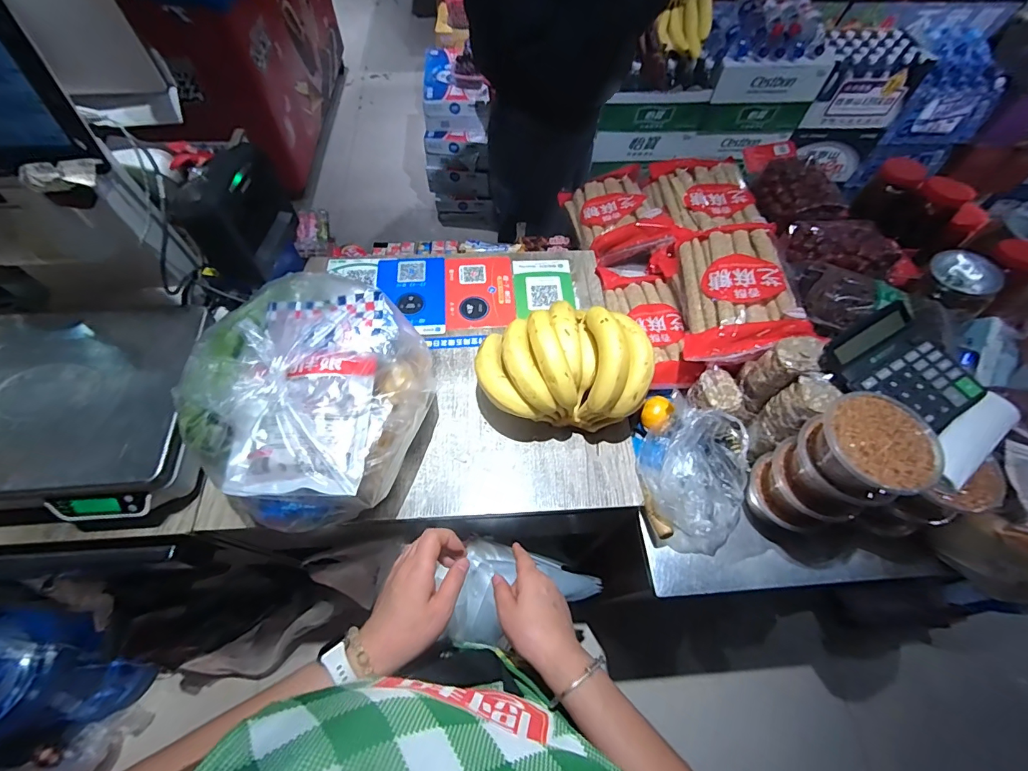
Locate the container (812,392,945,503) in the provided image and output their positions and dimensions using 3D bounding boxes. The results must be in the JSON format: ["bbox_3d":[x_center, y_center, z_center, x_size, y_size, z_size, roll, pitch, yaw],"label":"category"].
[{"bbox_3d":[0.391,0.070,0.484,0.101,0.060,0.110,0,61,-1],"label":"container"}]

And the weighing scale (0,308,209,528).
[{"bbox_3d":[-0.601,0.038,0.591,0.359,0.087,0.274,-2,61,-2],"label":"weighing scale"}]

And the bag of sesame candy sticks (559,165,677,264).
[{"bbox_3d":[0.199,-0.343,0.892,0.172,0.053,0.248,-16,55,9],"label":"bag of sesame candy sticks"}]

